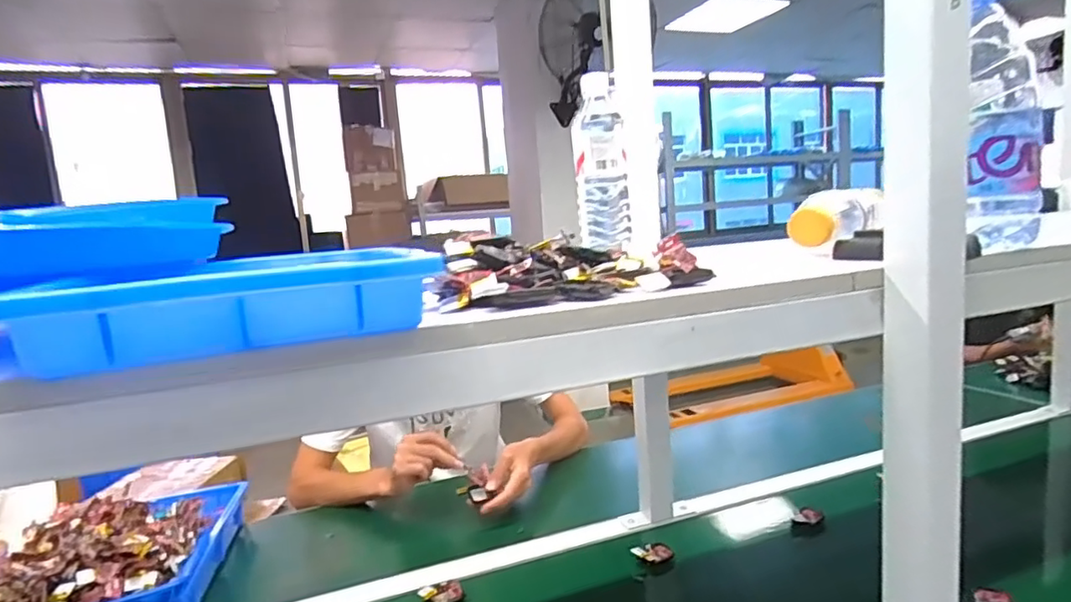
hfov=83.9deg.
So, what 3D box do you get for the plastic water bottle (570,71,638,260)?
[{"bbox_3d":[0.080,-0.165,0.715,0.065,0.200,0.070,-10,10,-33],"label":"plastic water bottle"}]

